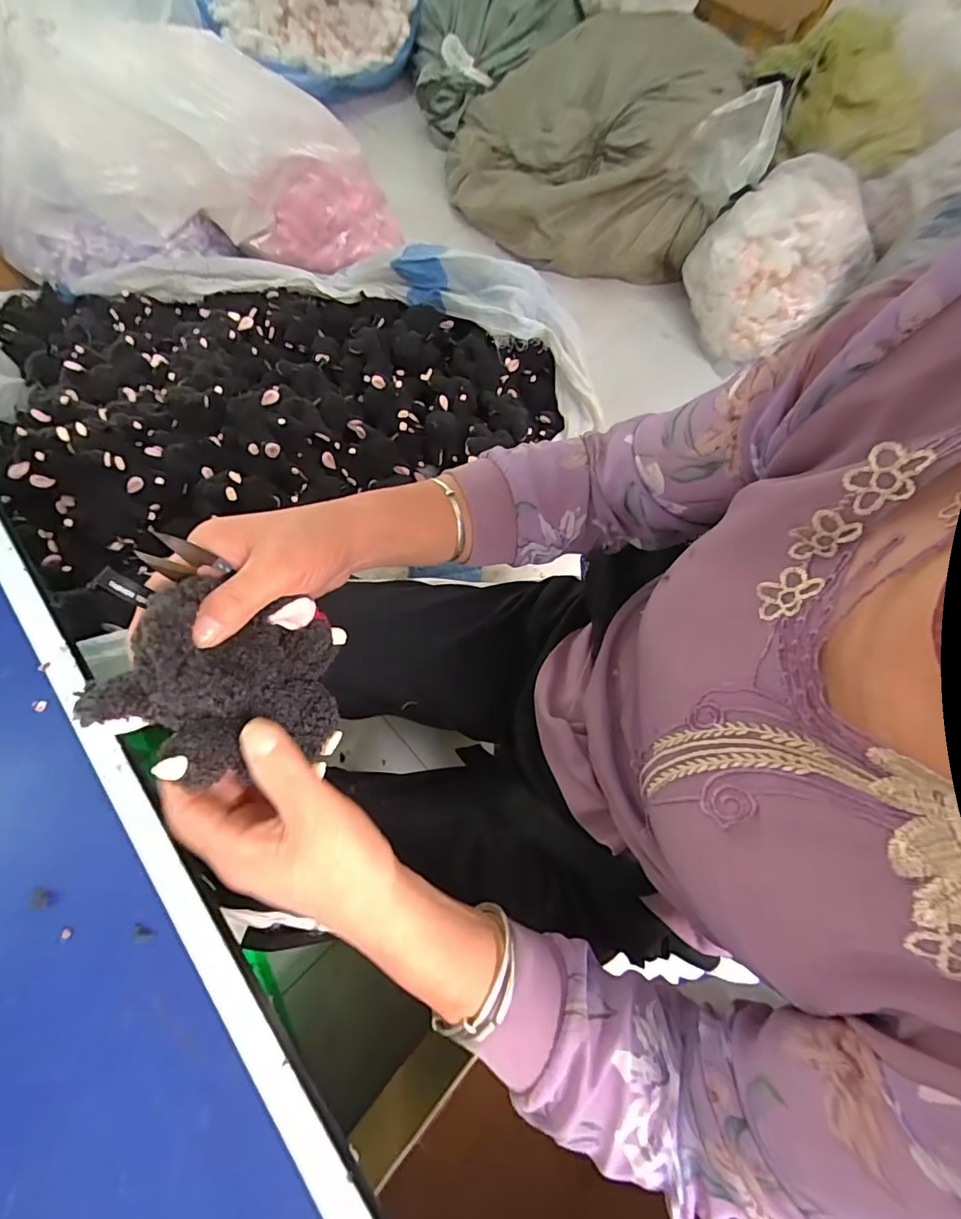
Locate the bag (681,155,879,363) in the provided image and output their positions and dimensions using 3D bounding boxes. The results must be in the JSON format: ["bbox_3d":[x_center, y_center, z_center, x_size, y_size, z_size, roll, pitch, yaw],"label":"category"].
[{"bbox_3d":[0.706,-0.828,1.205,0.317,0.294,0.359,-26,71,-13],"label":"bag"}]

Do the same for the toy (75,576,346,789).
[{"bbox_3d":[-0.145,0.046,0.284,0.116,0.065,0.102,22,59,-40],"label":"toy"}]

